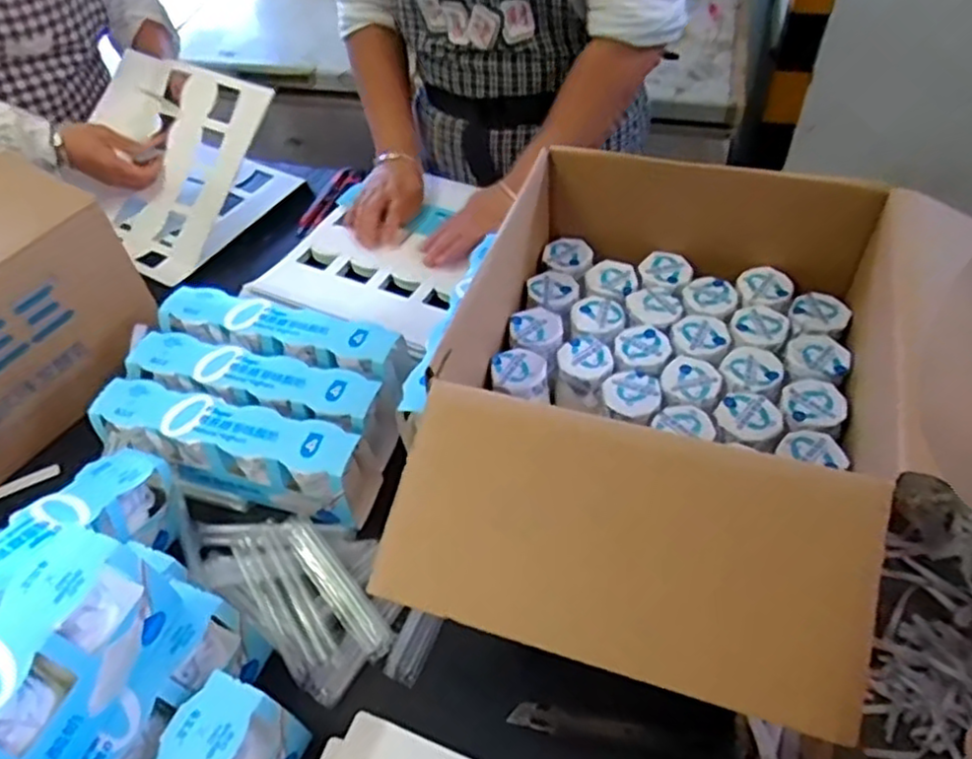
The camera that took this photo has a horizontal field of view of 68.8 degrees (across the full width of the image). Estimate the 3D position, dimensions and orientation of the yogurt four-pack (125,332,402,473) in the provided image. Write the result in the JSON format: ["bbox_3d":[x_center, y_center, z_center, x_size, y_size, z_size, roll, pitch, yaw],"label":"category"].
[{"bbox_3d":[-0.229,0.021,0.725,0.264,0.086,0.076,6,50,10],"label":"yogurt four-pack"}]

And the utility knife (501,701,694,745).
[{"bbox_3d":[0.089,0.270,0.551,0.139,0.006,0.020,5,50,9],"label":"utility knife"}]

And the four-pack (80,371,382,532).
[{"bbox_3d":[-0.244,0.071,0.694,0.271,0.097,0.064,11,51,14],"label":"four-pack"}]

